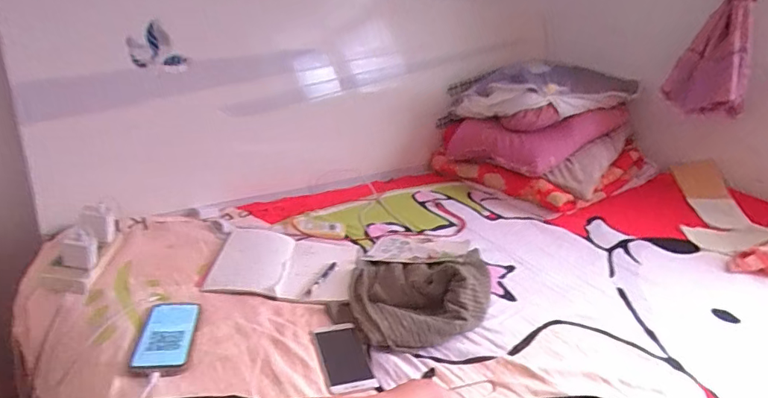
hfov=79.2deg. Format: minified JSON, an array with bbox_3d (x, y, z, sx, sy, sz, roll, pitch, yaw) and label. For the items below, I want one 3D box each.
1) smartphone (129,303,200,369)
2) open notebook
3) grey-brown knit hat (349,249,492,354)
[{"bbox_3d":[-0.338,0.209,0.722,0.079,0.013,0.151,0,23,-12],"label":"smartphone"},{"bbox_3d":[-0.200,0.131,0.954,0.281,0.030,0.227,4,22,-2],"label":"open notebook"},{"bbox_3d":[0.076,0.155,0.862,0.272,0.073,0.280,4,22,-1],"label":"grey-brown knit hat"}]

